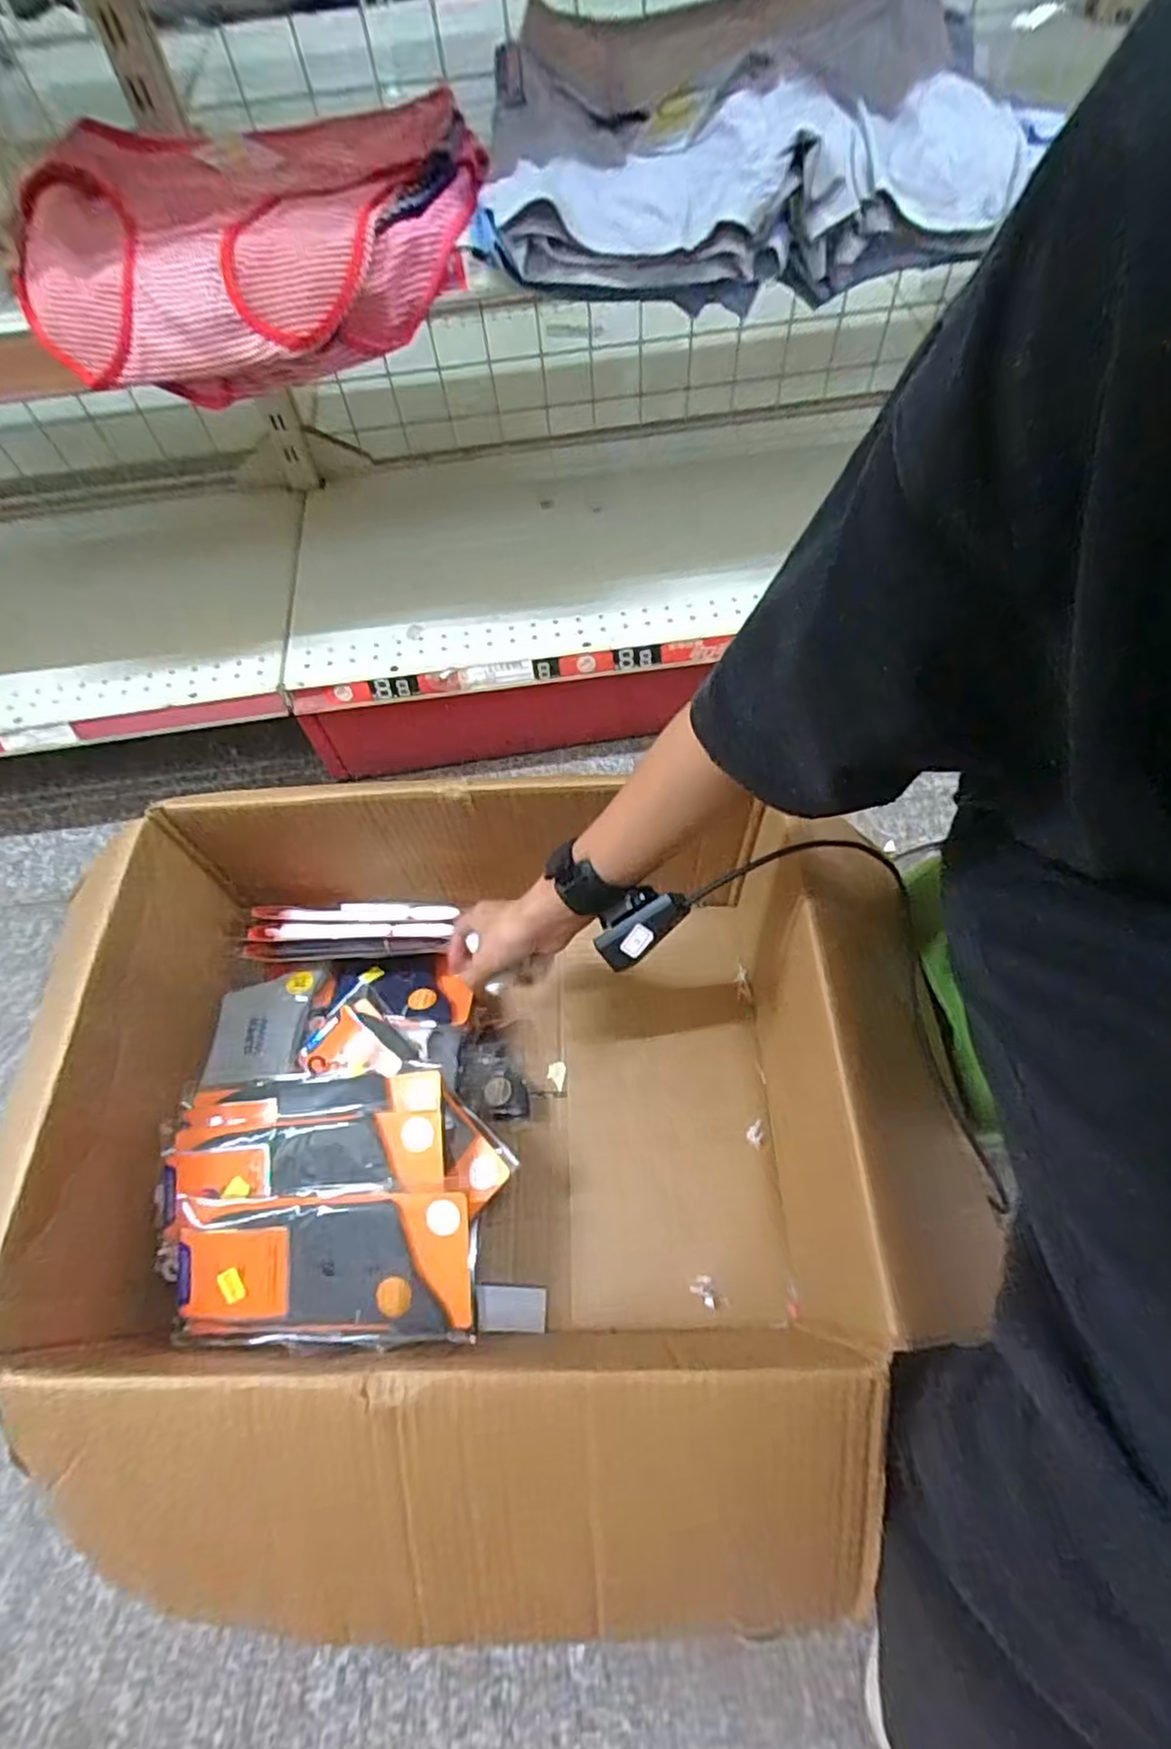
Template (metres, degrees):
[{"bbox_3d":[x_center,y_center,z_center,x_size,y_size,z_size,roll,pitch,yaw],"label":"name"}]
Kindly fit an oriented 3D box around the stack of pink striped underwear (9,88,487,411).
[{"bbox_3d":[-0.241,-0.484,0.553,0.314,0.088,0.238,-4,61,1],"label":"stack of pink striped underwear"}]

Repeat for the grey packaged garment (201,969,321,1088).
[{"bbox_3d":[-0.308,0.144,0.686,0.085,0.027,0.111,-5,61,1],"label":"grey packaged garment"}]

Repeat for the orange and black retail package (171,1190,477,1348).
[{"bbox_3d":[-0.199,0.305,0.555,0.224,0.020,0.110,0,82,-1],"label":"orange and black retail package"}]

